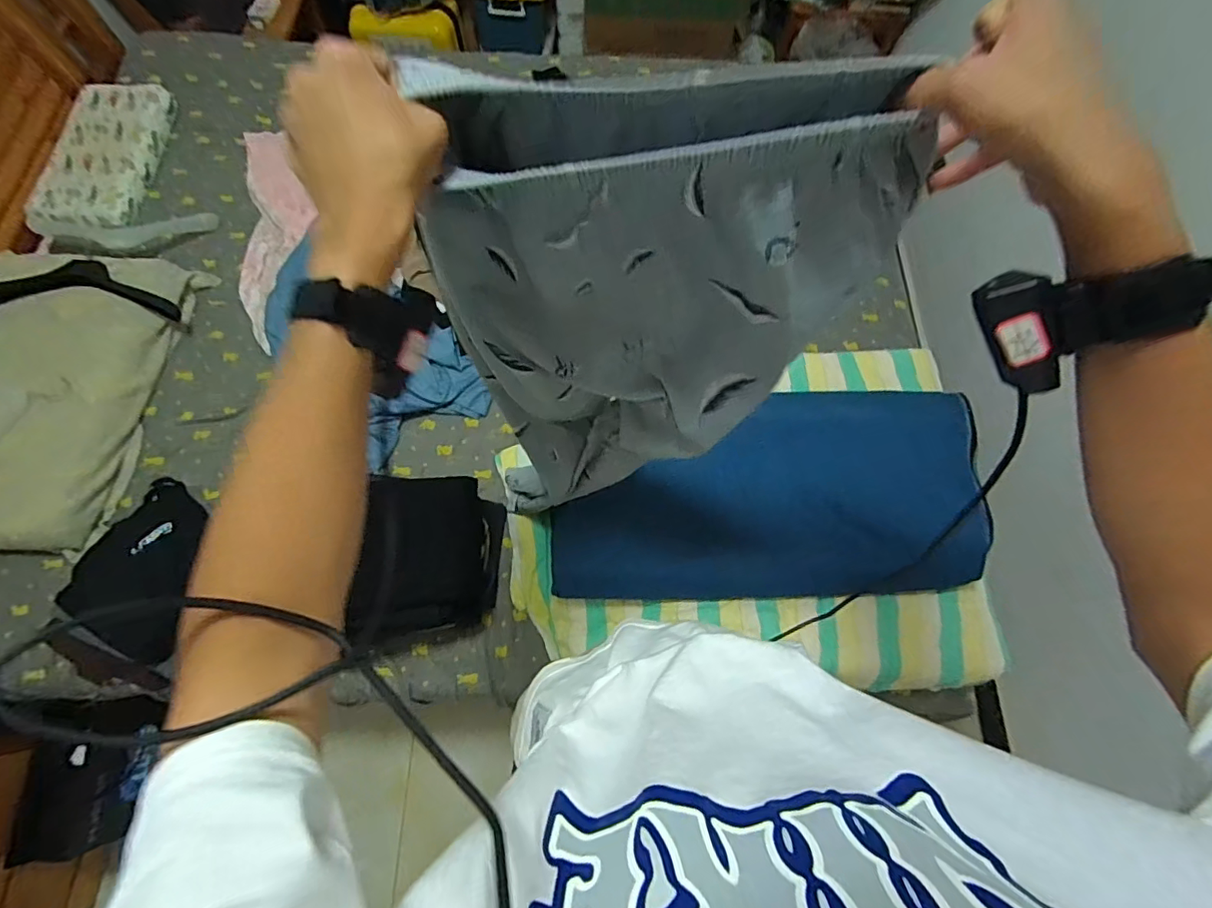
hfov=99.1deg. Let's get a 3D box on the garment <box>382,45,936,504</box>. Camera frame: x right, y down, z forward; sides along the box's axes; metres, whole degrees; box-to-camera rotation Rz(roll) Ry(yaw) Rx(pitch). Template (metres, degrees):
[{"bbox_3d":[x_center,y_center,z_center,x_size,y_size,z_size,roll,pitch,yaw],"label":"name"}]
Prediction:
[{"bbox_3d":[0.027,-0.094,0.595,0.355,0.608,0.124,0,71,-1],"label":"garment"}]

